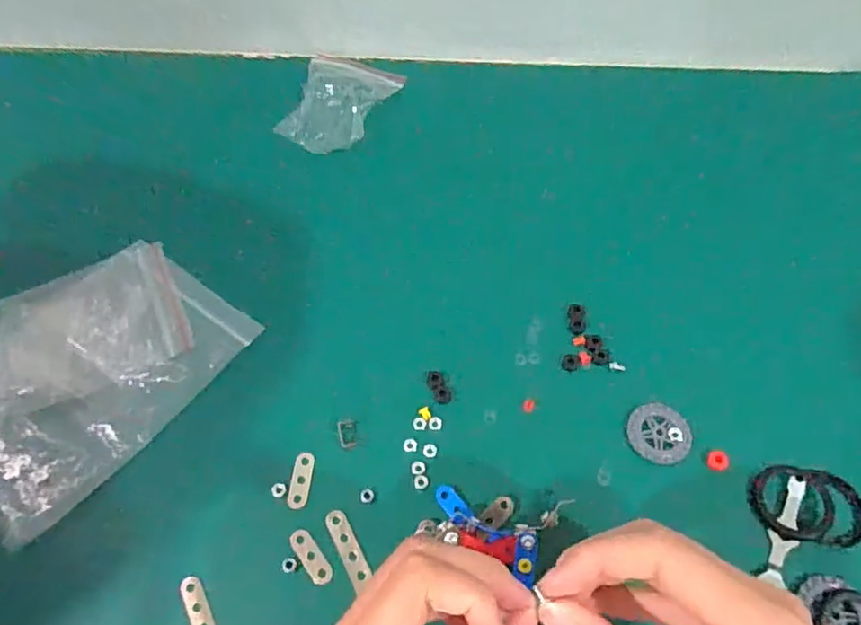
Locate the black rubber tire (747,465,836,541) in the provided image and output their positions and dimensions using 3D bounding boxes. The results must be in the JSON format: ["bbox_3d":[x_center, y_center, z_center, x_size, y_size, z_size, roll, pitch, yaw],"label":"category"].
[{"bbox_3d":[0.186,0.098,0.307,0.039,0.007,0.038,0,59,0],"label":"black rubber tire"}]

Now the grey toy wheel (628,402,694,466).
[{"bbox_3d":[0.125,0.066,0.327,0.033,0.006,0.032,0,59,0],"label":"grey toy wheel"}]

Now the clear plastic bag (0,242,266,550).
[{"bbox_3d":[-0.204,0.029,0.343,0.132,0.008,0.162,35,65,19],"label":"clear plastic bag"}]

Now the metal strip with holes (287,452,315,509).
[{"bbox_3d":[-0.069,0.090,0.316,0.010,0.004,0.029,4,59,2],"label":"metal strip with holes"}]

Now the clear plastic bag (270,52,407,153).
[{"bbox_3d":[-0.067,-0.165,0.455,0.073,0.030,0.100,13,60,7],"label":"clear plastic bag"}]

